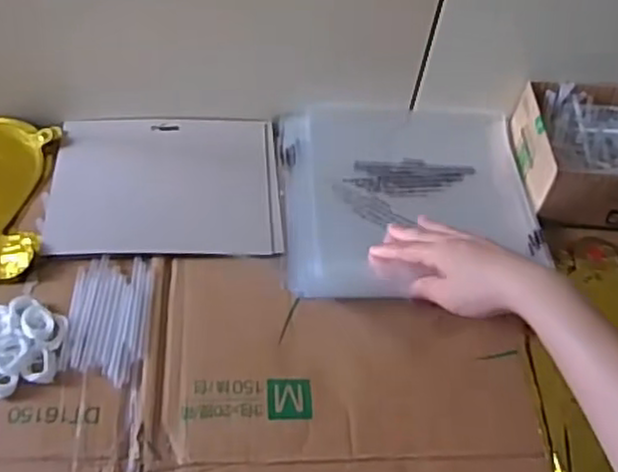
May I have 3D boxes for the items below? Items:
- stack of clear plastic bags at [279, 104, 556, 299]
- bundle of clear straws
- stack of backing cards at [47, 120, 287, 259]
[{"bbox_3d":[0.093,-0.042,0.672,0.234,0.023,0.212,-2,53,-6],"label":"stack of clear plastic bags"},{"bbox_3d":[-0.156,0.062,0.568,0.060,0.005,0.107,1,53,-6],"label":"bundle of clear straws"},{"bbox_3d":[-0.127,-0.048,0.654,0.196,0.011,0.155,-1,53,-7],"label":"stack of backing cards"}]

